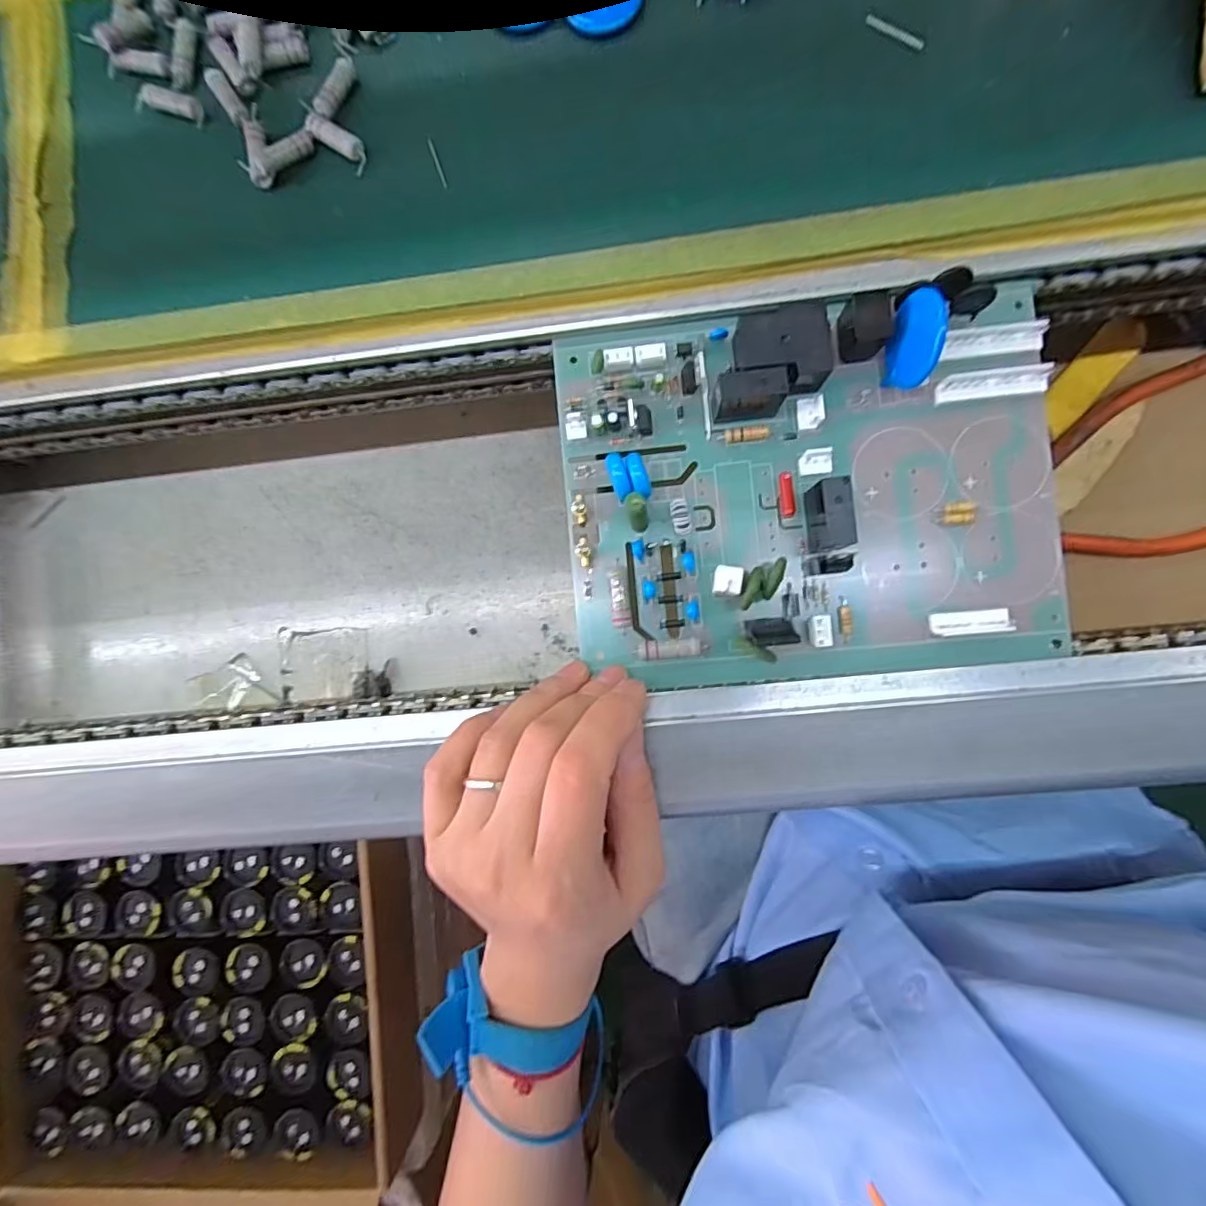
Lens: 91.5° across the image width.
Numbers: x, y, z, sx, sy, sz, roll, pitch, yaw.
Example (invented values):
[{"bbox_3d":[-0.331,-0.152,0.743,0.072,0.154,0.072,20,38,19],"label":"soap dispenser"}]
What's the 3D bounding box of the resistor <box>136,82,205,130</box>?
[{"bbox_3d":[-0.184,-0.212,0.247,0.032,0.004,0.012,20,90,5],"label":"resistor"}]

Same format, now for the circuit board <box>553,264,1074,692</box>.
[{"bbox_3d":[0.077,-0.043,0.220,0.182,0.027,0.142,-5,90,5],"label":"circuit board"}]

